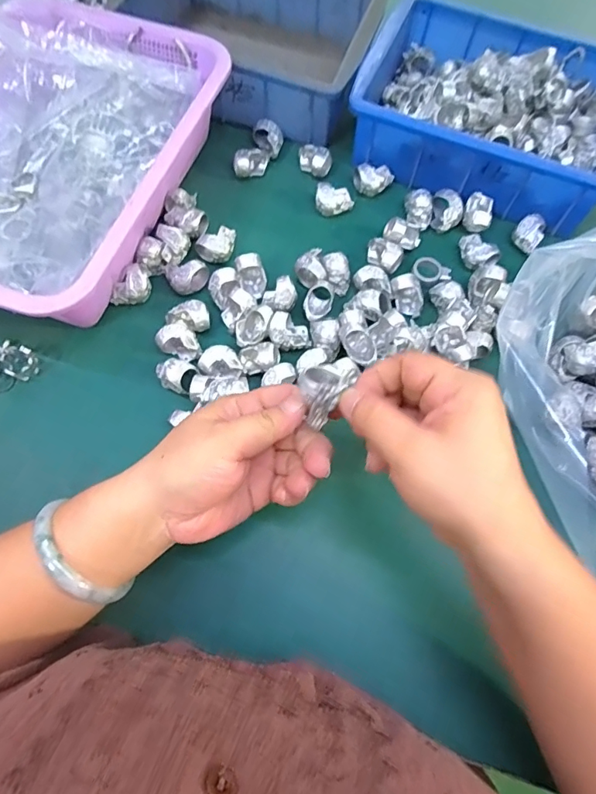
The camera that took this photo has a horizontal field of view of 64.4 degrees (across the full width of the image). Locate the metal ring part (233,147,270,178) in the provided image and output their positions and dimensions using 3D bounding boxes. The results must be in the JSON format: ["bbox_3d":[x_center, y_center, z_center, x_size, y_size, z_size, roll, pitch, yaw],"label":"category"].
[{"bbox_3d":[-0.045,-0.228,0.460,0.036,0.021,0.019,-17,71,-8],"label":"metal ring part"}]

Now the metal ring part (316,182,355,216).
[{"bbox_3d":[0.034,-0.182,0.440,0.034,0.018,0.021,11,69,2],"label":"metal ring part"}]

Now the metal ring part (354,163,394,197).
[{"bbox_3d":[0.074,-0.209,0.453,0.033,0.021,0.024,-24,72,-11],"label":"metal ring part"}]

